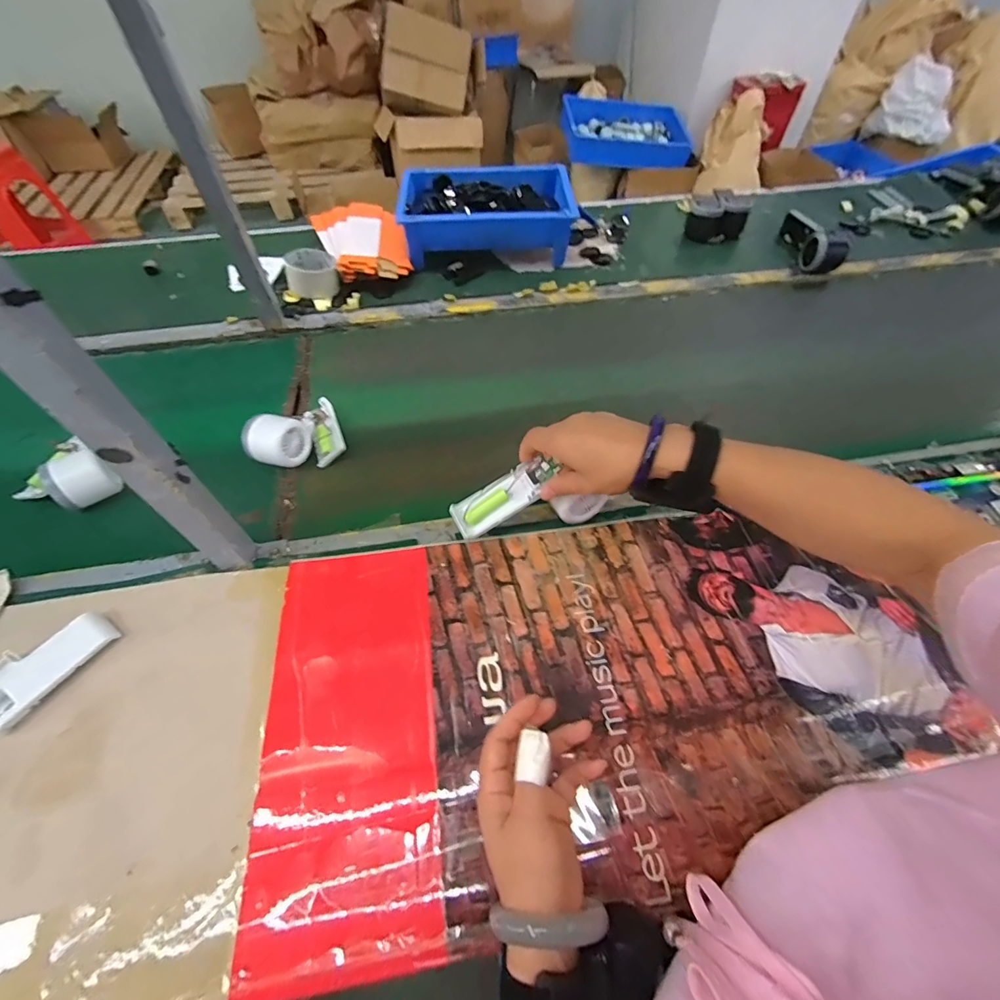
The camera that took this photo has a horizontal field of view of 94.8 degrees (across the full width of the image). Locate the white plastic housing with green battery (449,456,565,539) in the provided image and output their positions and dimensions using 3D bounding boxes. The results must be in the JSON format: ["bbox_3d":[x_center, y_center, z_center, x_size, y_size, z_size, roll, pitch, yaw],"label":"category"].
[{"bbox_3d":[0.004,-0.005,0.459,0.112,0.026,0.042,-33,58,5],"label":"white plastic housing with green battery"}]

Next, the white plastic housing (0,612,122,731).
[{"bbox_3d":[-0.402,0.147,0.412,0.050,0.012,0.100,30,60,20],"label":"white plastic housing"}]

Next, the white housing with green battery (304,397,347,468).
[{"bbox_3d":[-0.225,-0.090,0.591,0.038,0.015,0.105,-20,57,-13],"label":"white housing with green battery"}]

